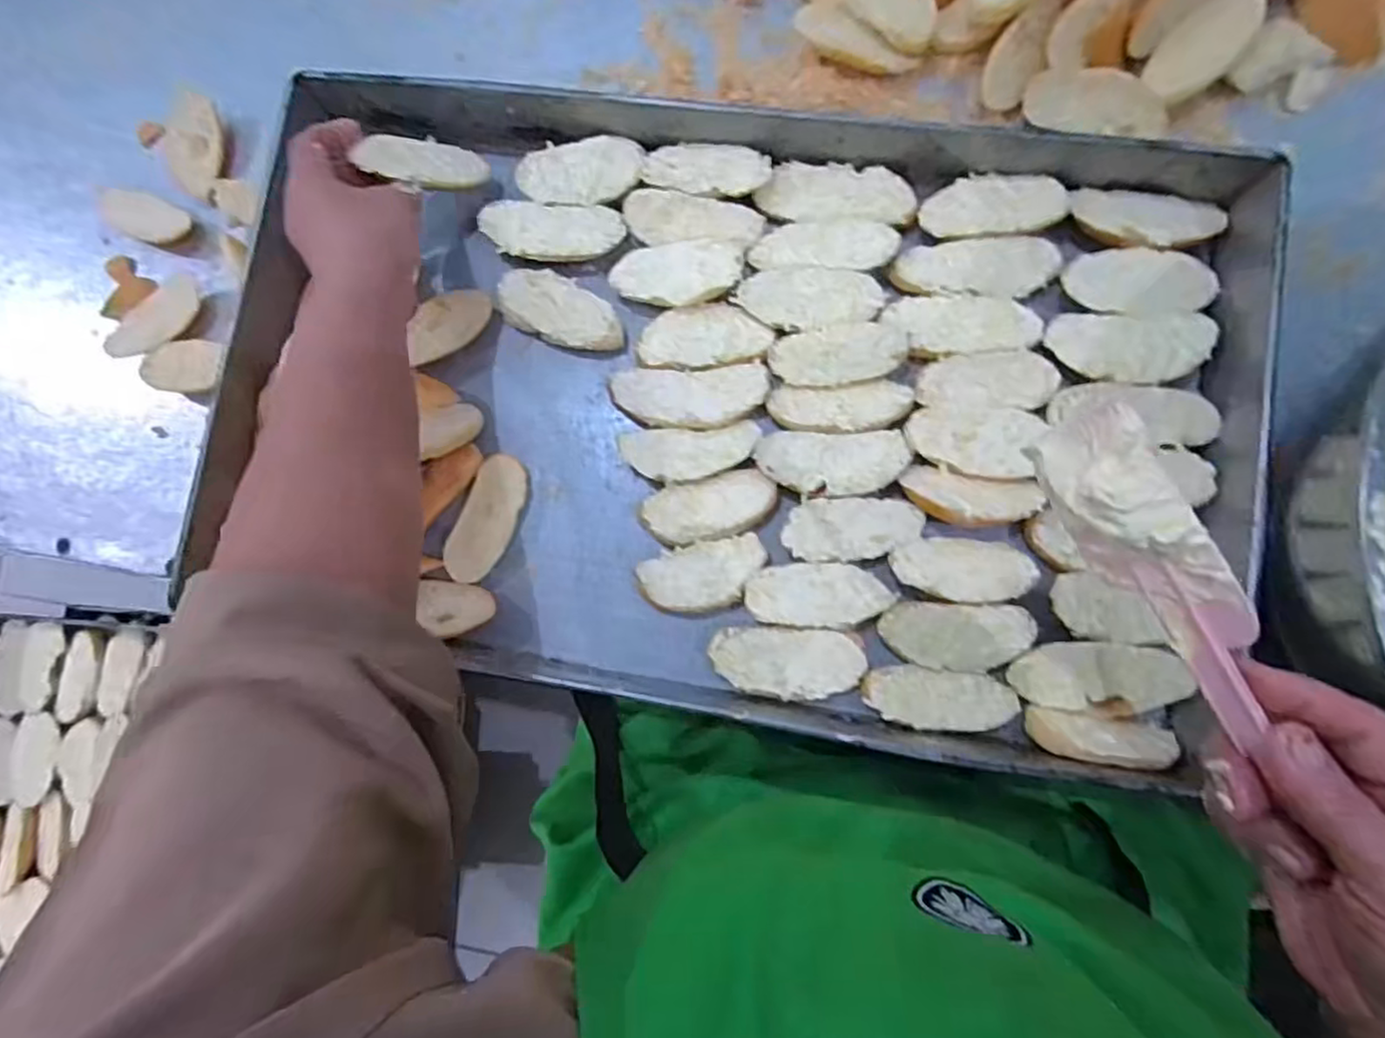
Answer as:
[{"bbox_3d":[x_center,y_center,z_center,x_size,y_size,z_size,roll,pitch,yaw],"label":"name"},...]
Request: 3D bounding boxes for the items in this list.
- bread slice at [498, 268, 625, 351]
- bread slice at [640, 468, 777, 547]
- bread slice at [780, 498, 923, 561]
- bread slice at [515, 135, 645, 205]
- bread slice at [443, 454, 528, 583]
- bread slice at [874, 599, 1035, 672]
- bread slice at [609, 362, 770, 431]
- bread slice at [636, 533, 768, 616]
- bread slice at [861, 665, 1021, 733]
[{"bbox_3d":[-0.089,-0.140,0.457,0.091,0.019,0.042,30,88,8],"label":"bread slice"},{"bbox_3d":[0.012,-0.006,0.431,0.083,0.022,0.039,-14,83,4],"label":"bread slice"},{"bbox_3d":[0.099,0.006,0.411,0.084,0.014,0.038,-2,84,5],"label":"bread slice"},{"bbox_3d":[-0.075,-0.233,0.449,0.083,0.008,0.040,-6,83,5],"label":"bread slice"},{"bbox_3d":[-0.136,0.000,0.446,0.035,0.013,0.084,20,86,7],"label":"bread slice"},{"bbox_3d":[0.156,0.070,0.395,0.086,0.008,0.039,1,84,6],"label":"bread slice"},{"bbox_3d":[-0.001,-0.078,0.442,0.099,0.020,0.040,-2,84,5],"label":"bread slice"},{"bbox_3d":[0.008,0.037,0.426,0.078,0.023,0.042,-13,83,4],"label":"bread slice"},{"bbox_3d":[0.147,0.107,0.397,0.087,0.011,0.034,6,85,6],"label":"bread slice"}]

